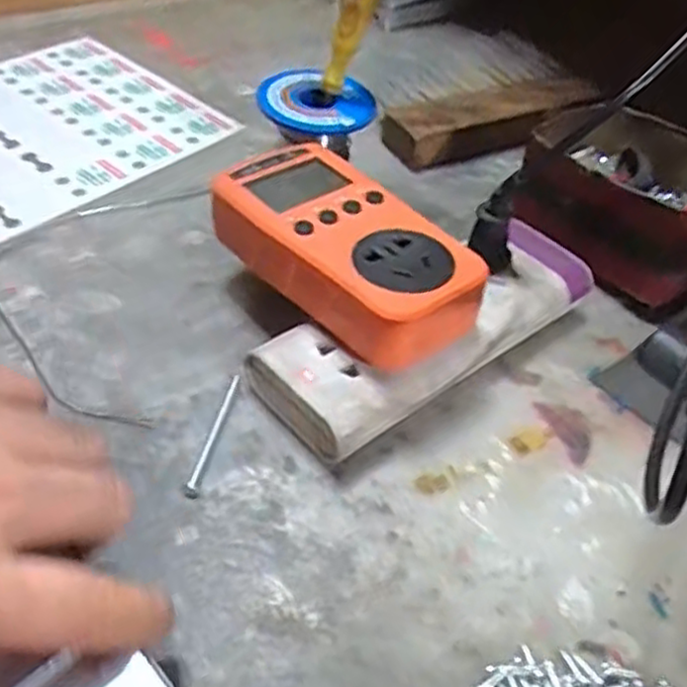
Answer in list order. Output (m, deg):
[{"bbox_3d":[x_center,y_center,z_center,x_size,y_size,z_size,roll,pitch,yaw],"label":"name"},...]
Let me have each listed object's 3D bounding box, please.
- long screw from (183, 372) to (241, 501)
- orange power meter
[{"bbox_3d":[-0.054,0.038,0.307,0.006,0.005,0.061,12,46,4],"label":"long screw"},{"bbox_3d":[-0.001,-0.042,0.327,0.065,0.033,0.123,-27,55,-29],"label":"orange power meter"}]

